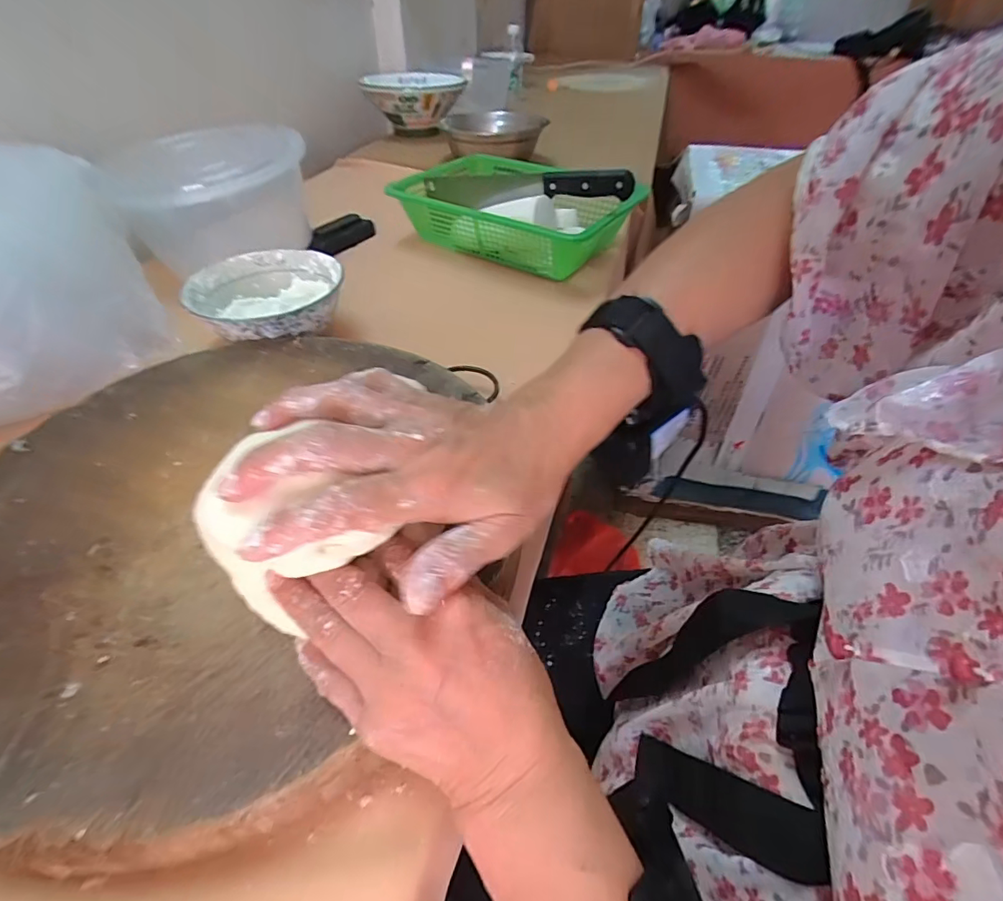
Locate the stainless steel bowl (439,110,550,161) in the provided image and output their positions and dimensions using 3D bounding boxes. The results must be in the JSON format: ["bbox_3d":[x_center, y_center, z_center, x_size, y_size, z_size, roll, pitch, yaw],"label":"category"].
[{"bbox_3d":[-0.009,-0.583,0.892,0.188,0.050,0.173,-9,45,-9],"label":"stainless steel bowl"}]

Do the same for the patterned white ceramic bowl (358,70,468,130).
[{"bbox_3d":[-0.194,-0.765,1.049,0.216,0.106,0.255,-7,44,-7],"label":"patterned white ceramic bowl"}]

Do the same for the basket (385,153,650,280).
[{"bbox_3d":[0.024,-0.335,0.665,0.292,0.085,0.222,25,49,24],"label":"basket"}]

